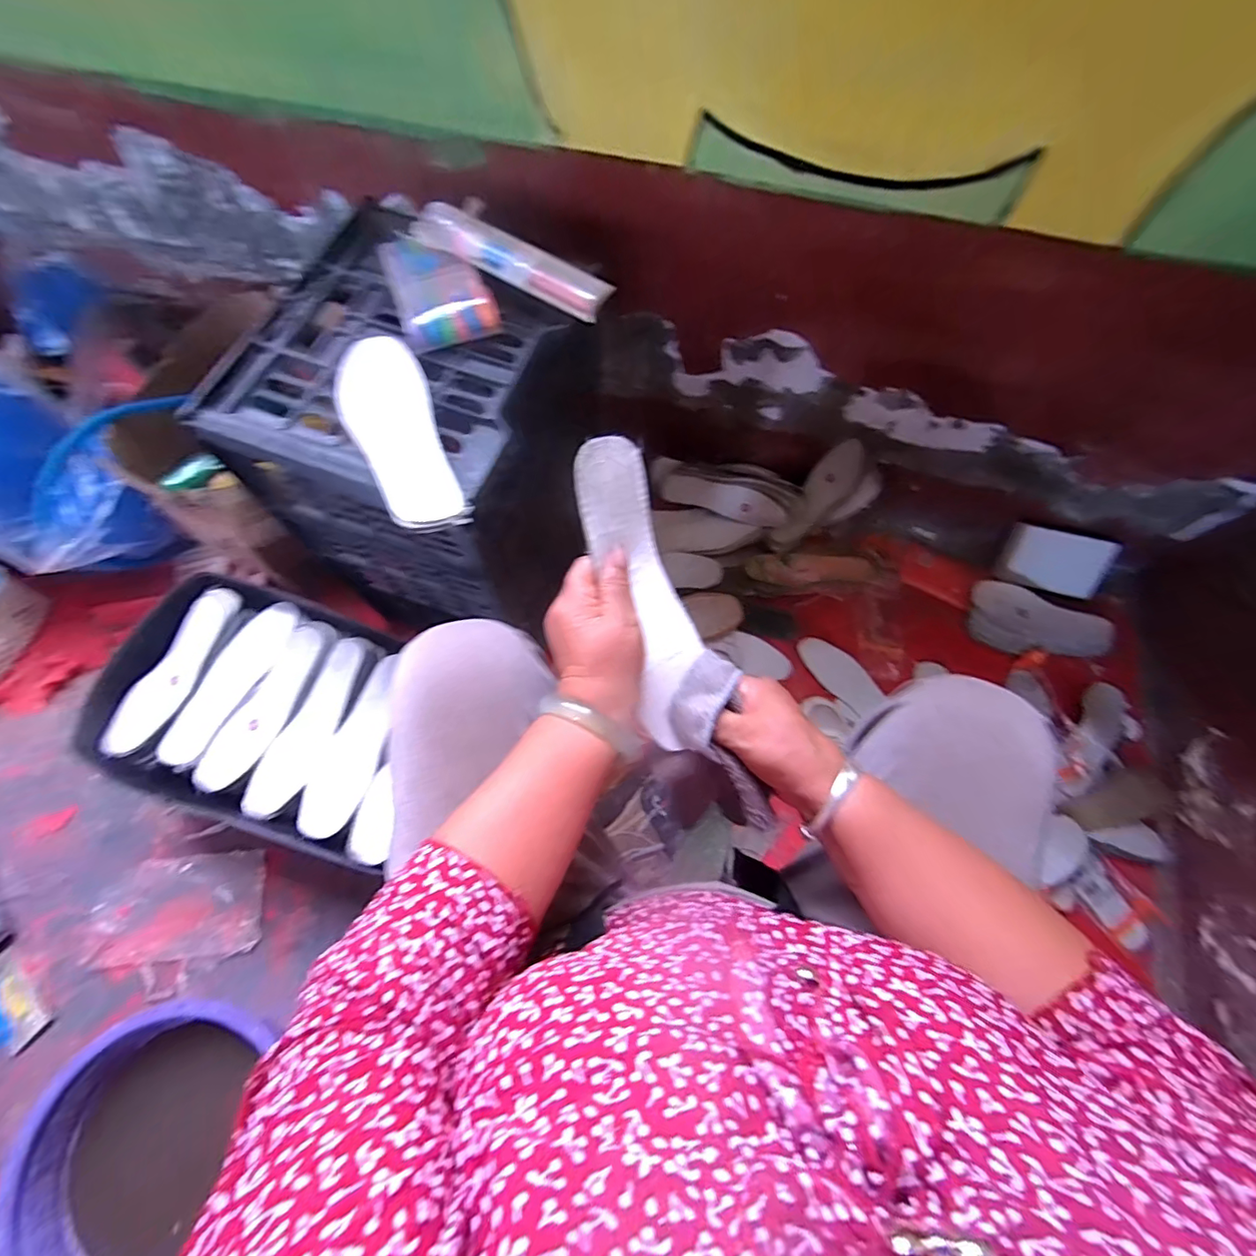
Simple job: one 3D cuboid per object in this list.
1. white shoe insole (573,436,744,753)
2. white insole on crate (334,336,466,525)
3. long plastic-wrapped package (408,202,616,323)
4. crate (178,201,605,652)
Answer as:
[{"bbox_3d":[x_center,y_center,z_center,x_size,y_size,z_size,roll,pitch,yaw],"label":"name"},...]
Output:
[{"bbox_3d":[0.018,-0.024,0.367,0.064,0.040,0.214,-20,94,-9],"label":"white shoe insole"},{"bbox_3d":[-0.202,-0.174,0.453,0.072,0.011,0.215,-17,67,-17],"label":"white insole on crate"},{"bbox_3d":[-0.119,-0.367,0.527,0.210,0.021,0.050,27,70,8],"label":"long plastic-wrapped package"},{"bbox_3d":[-0.224,-0.168,0.655,0.311,0.400,0.279,25,70,8],"label":"crate"}]

